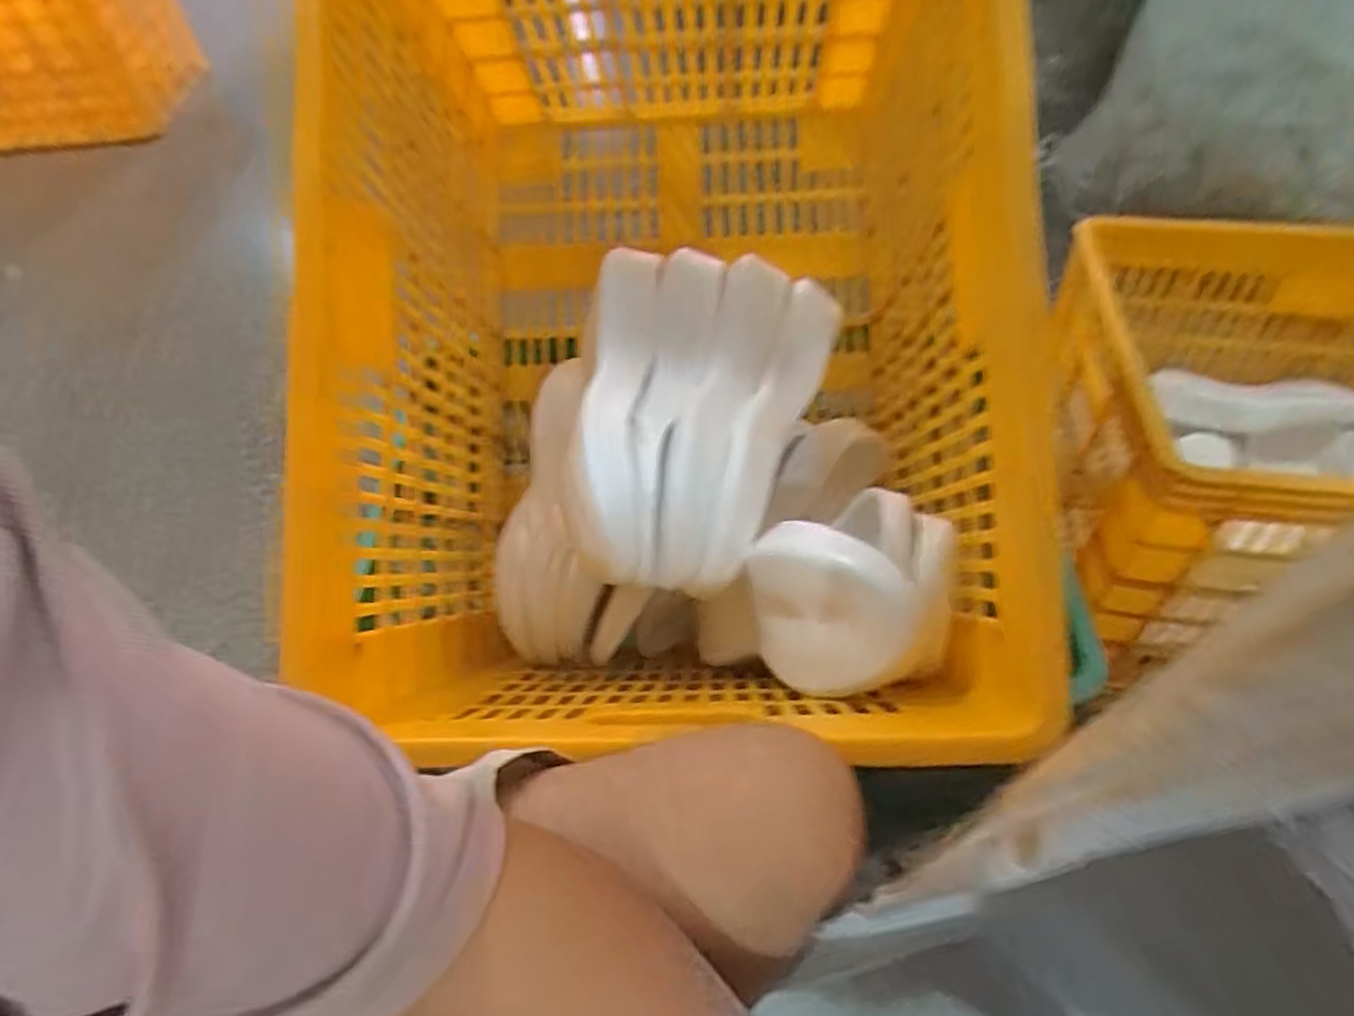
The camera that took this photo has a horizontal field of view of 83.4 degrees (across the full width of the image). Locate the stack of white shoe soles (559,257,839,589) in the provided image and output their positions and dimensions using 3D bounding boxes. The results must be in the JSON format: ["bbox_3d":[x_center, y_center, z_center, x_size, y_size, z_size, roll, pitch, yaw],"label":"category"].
[{"bbox_3d":[0.024,-0.087,0.655,0.203,0.107,0.295,2,53,7],"label":"stack of white shoe soles"}]

